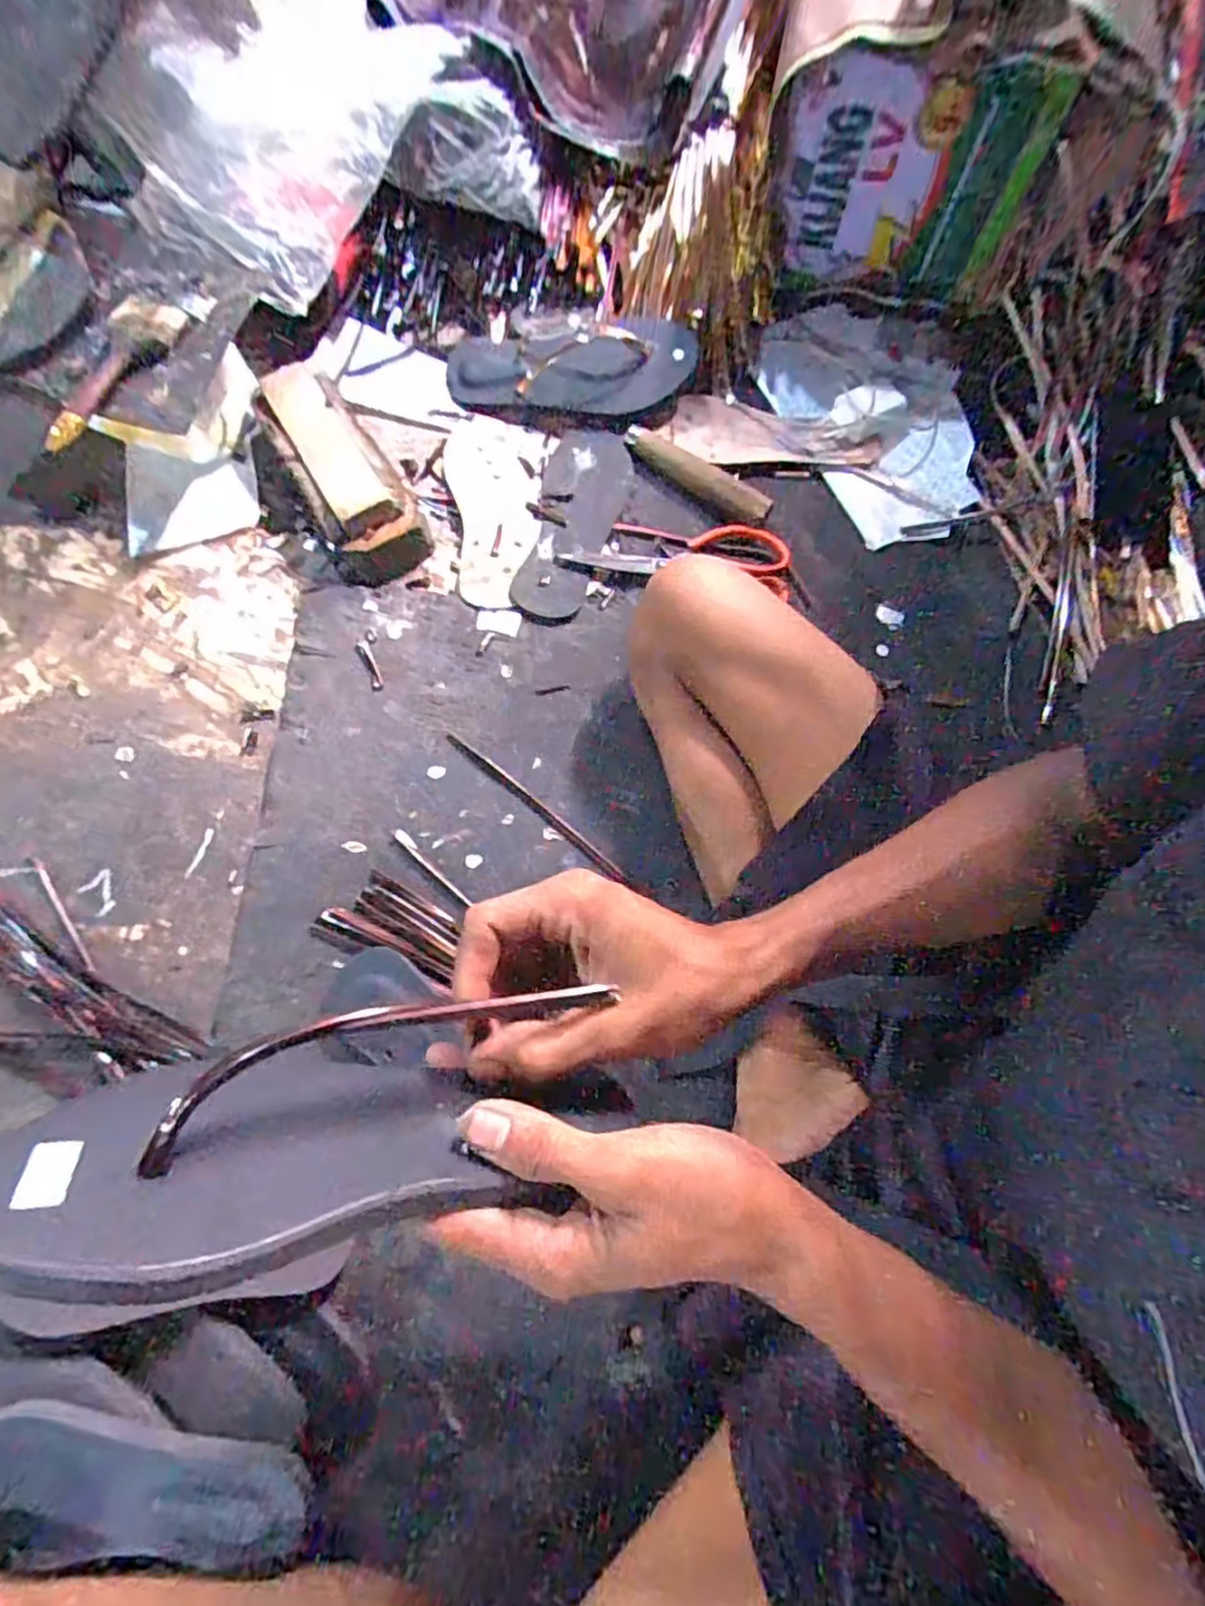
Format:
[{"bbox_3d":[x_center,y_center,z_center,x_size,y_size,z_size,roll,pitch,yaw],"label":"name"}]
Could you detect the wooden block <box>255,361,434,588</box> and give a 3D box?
[{"bbox_3d":[-0.249,-0.316,0.650,0.083,0.060,0.236,-29,74,-9],"label":"wooden block"}]

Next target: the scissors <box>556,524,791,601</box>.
[{"bbox_3d":[0.075,-0.247,0.661,0.215,0.009,0.072,11,72,3],"label":"scissors"}]

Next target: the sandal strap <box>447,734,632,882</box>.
[{"bbox_3d":[-0.058,0.002,0.585,0.194,0.006,0.012,39,76,11],"label":"sandal strap"}]

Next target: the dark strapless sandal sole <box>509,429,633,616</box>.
[{"bbox_3d":[-0.026,-0.279,0.671,0.085,0.012,0.215,11,72,3],"label":"dark strapless sandal sole"}]

